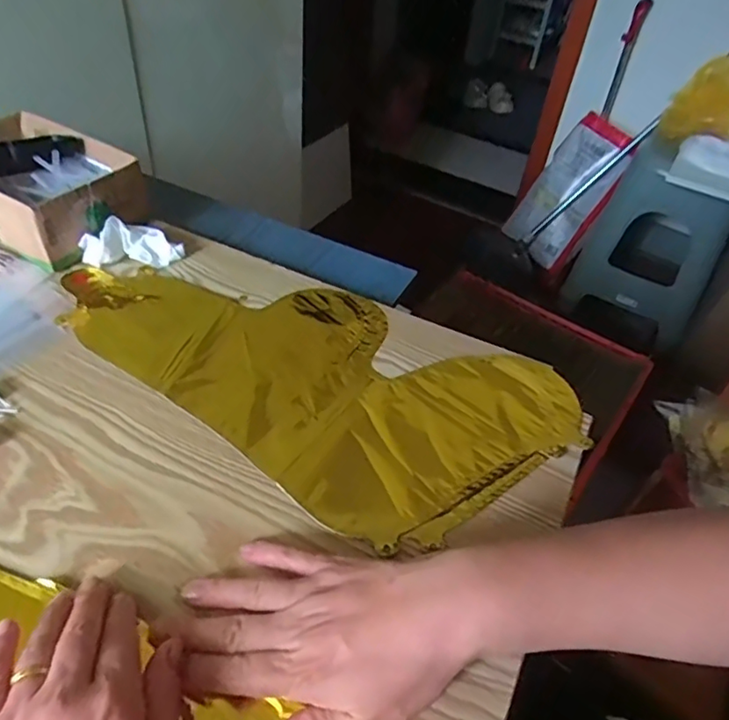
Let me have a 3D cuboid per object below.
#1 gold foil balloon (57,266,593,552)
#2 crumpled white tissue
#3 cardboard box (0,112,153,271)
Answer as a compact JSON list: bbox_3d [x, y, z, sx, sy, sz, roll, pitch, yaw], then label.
[{"bbox_3d":[-0.055,-0.002,0.488,0.427,0.006,0.213,27,47,21],"label":"gold foil balloon"},{"bbox_3d":[-0.226,-0.116,0.565,0.092,0.036,0.040,-2,44,-7],"label":"crumpled white tissue"},{"bbox_3d":[-0.340,-0.183,0.603,0.193,0.075,0.139,23,46,18],"label":"cardboard box"}]

